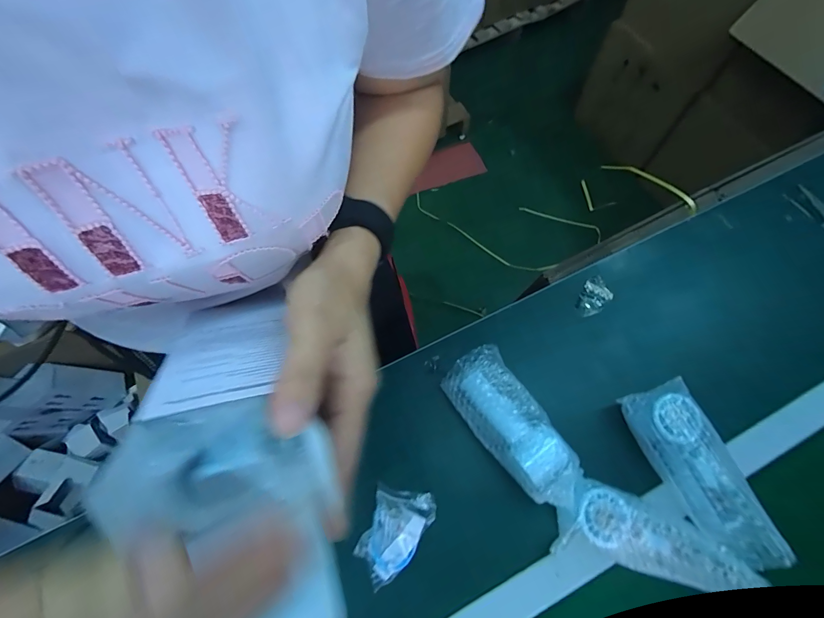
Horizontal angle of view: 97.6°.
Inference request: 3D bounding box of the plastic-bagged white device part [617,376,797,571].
[{"bbox_3d":[0.340,0.182,0.422,0.079,0.070,0.192,-18,67,-6],"label":"plastic-bagged white device part"}]

